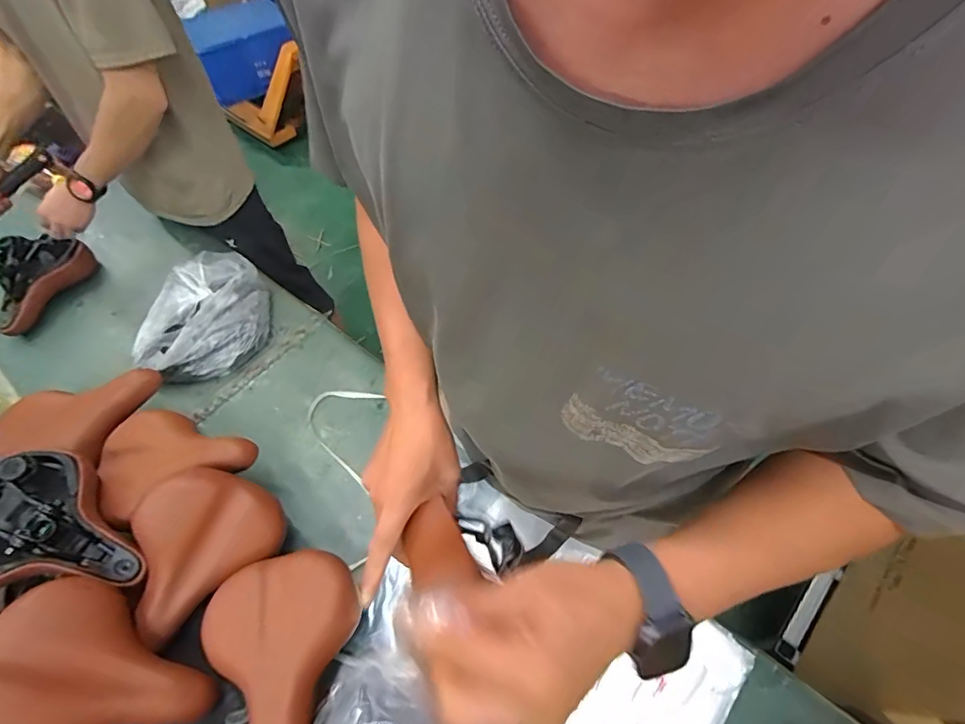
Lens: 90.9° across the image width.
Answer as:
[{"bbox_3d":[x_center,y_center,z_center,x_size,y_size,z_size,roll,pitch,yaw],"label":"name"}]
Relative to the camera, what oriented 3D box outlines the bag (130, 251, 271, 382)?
[{"bbox_3d":[-0.553,-0.085,0.944,0.223,0.091,0.277,35,64,24],"label":"bag"}]

